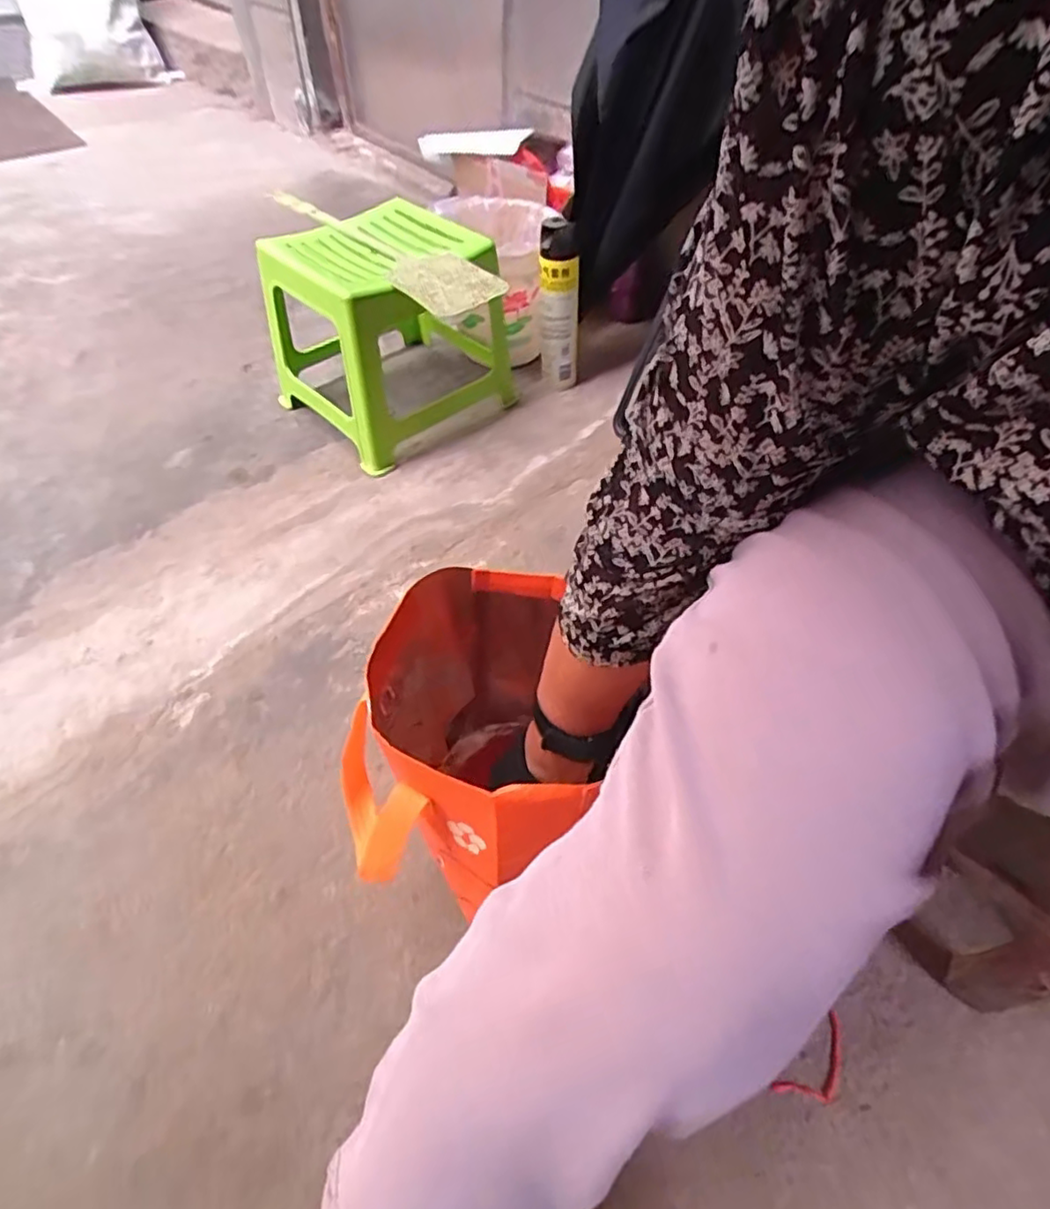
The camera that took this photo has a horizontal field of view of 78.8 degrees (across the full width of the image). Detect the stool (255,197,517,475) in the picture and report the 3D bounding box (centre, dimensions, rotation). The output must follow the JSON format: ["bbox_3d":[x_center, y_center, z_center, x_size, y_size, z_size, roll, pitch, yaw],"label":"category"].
[{"bbox_3d":[-0.209,-0.446,1.058,0.329,0.286,0.305,-35,60,-25],"label":"stool"}]

